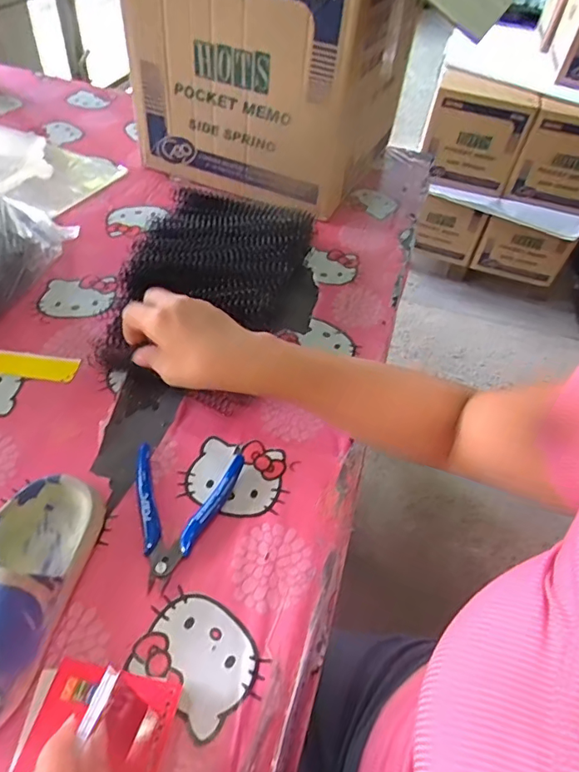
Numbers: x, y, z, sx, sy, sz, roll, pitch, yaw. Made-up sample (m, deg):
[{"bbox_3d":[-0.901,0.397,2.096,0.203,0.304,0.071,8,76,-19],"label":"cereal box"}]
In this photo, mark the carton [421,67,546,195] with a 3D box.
[{"bbox_3d":[0.596,-0.816,1.662,0.288,0.305,0.212,17,49,8],"label":"carton"}]

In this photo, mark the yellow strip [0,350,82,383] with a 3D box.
[{"bbox_3d":[-0.252,-0.021,0.503,0.090,0.004,0.032,8,48,1],"label":"yellow strip"}]

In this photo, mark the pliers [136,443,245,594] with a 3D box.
[{"bbox_3d":[-0.083,0.100,0.405,0.084,0.015,0.110,4,48,-3],"label":"pliers"}]

